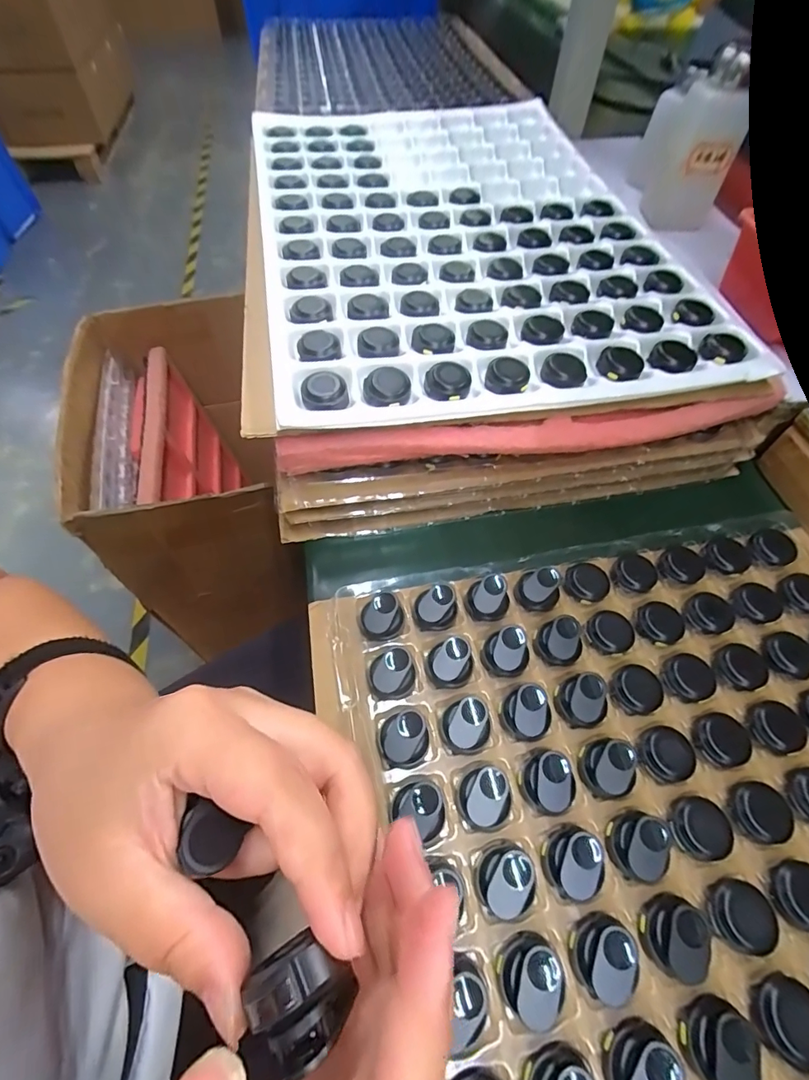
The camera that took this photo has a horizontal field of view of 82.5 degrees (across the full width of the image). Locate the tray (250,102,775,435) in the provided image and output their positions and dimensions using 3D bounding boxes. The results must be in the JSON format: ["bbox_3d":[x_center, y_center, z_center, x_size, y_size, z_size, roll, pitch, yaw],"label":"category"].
[{"bbox_3d":[0.041,-0.290,0.420,0.334,0.026,0.473,-9,58,-7],"label":"tray"}]

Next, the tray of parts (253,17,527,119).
[{"bbox_3d":[-0.038,-0.675,0.651,0.326,0.025,0.406,-9,58,-7],"label":"tray of parts"}]

